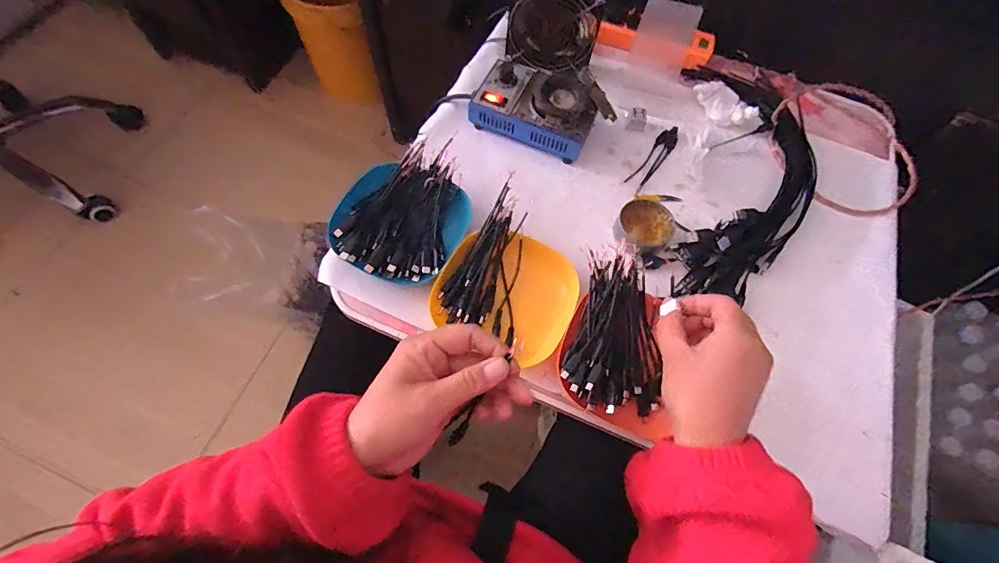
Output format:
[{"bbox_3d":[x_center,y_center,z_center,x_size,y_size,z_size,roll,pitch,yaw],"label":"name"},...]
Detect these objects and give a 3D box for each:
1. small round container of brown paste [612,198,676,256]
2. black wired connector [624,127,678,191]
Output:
[{"bbox_3d":[0.169,-0.063,0.518,0.062,0.028,0.058,1,66,-3],"label":"small round container of brown paste"},{"bbox_3d":[0.206,-0.165,0.585,0.025,0.004,0.120,35,69,12],"label":"black wired connector"}]

